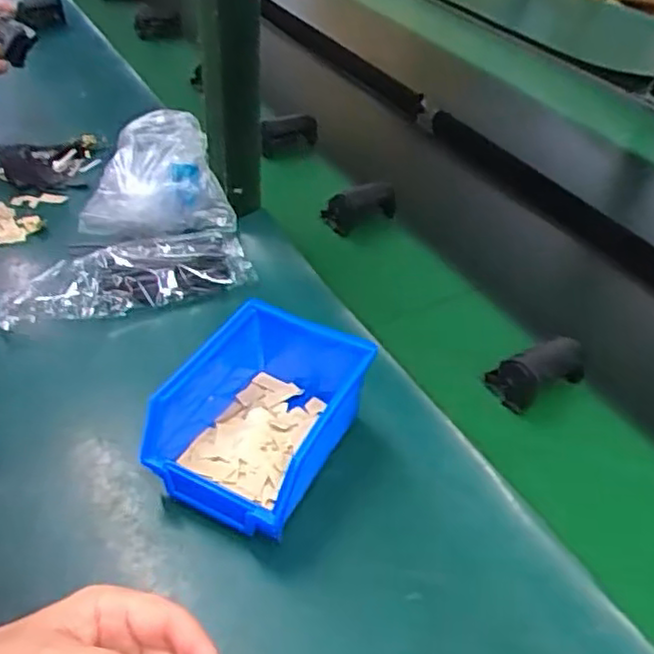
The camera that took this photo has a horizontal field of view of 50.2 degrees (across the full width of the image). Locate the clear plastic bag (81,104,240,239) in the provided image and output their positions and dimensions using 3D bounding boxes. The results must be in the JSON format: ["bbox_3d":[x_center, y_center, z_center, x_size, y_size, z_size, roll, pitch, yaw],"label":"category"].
[{"bbox_3d":[-0.170,-0.145,0.684,0.144,0.092,0.083,-5,42,-10],"label":"clear plastic bag"}]

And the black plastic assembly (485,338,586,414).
[{"bbox_3d":[0.170,0.034,0.562,0.073,0.033,0.041,-21,52,-16],"label":"black plastic assembly"}]

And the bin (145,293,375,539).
[{"bbox_3d":[-0.046,0.062,0.488,0.117,0.072,0.146,19,44,17],"label":"bin"}]

